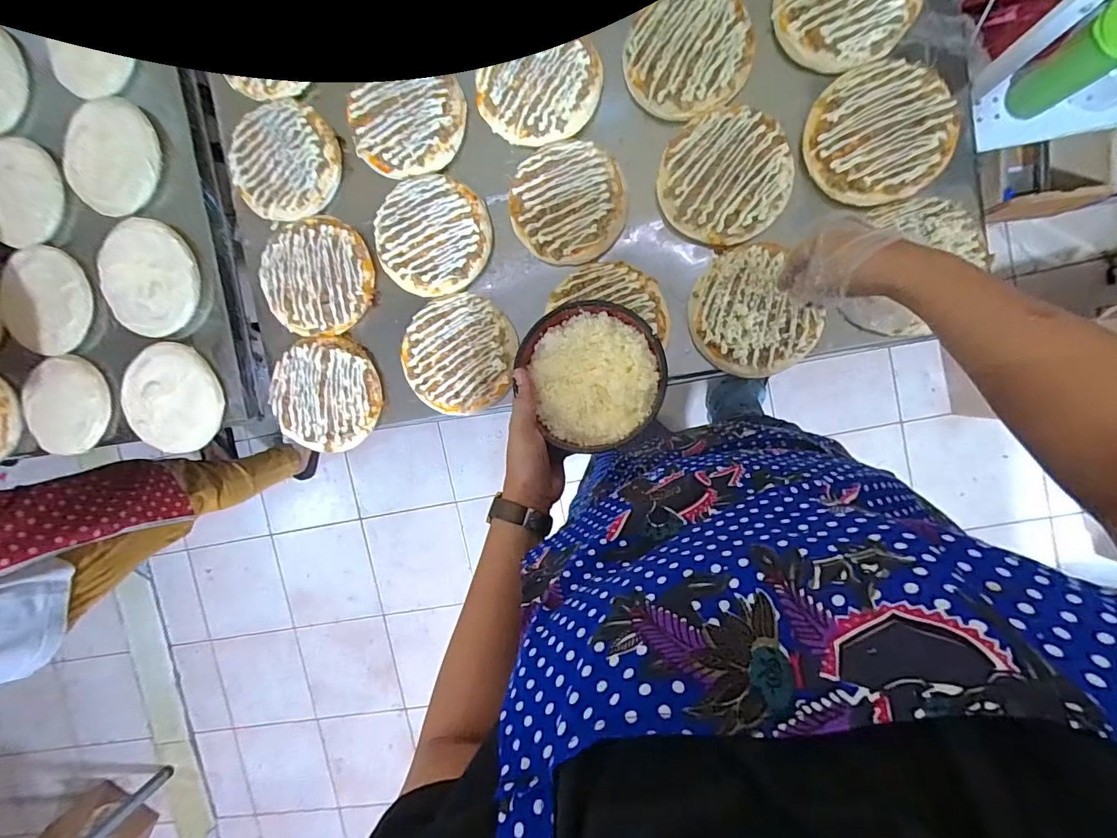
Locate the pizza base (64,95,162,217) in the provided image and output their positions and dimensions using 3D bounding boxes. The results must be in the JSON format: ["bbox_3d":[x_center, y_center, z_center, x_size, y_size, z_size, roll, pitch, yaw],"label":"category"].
[{"bbox_3d":[-0.621,-0.366,0.674,0.144,0.017,0.152,0,92,8],"label":"pizza base"}]

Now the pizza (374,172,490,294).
[{"bbox_3d":[-0.163,-0.235,0.620,0.149,0.016,0.142,0,92,8],"label":"pizza"}]

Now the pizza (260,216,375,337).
[{"bbox_3d":[-0.322,-0.188,0.644,0.148,0.019,0.150,-12,90,9],"label":"pizza"}]

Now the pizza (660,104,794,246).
[{"bbox_3d":[0.193,-0.282,0.567,0.144,0.013,0.147,-21,89,8],"label":"pizza"}]

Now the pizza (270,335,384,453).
[{"bbox_3d":[-0.313,-0.033,0.652,0.148,0.022,0.149,0,92,8],"label":"pizza"}]

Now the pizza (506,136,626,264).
[{"bbox_3d":[0.011,-0.264,0.594,0.136,0.014,0.140,-12,90,9],"label":"pizza"}]

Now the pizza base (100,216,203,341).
[{"bbox_3d":[-0.592,-0.200,0.689,0.163,0.025,0.153,0,92,8],"label":"pizza base"}]

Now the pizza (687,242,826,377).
[{"bbox_3d":[0.223,-0.122,0.565,0.130,0.013,0.146,-35,87,8],"label":"pizza"}]

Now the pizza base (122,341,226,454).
[{"bbox_3d":[-0.566,-0.032,0.701,0.162,0.019,0.150,9,93,8],"label":"pizza base"}]

